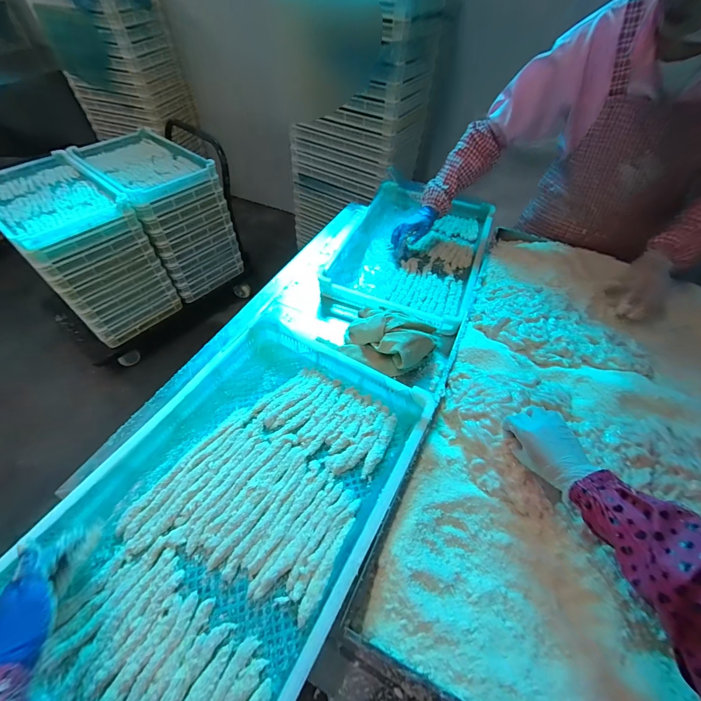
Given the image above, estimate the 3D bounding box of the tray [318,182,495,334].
[{"bbox_3d":[0.196,-0.330,0.987,0.407,0.060,0.639,19,56,12],"label":"tray"}]

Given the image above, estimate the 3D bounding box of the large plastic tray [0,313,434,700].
[{"bbox_3d":[-0.162,0.219,0.470,0.389,0.068,0.600,22,54,20],"label":"large plastic tray"}]

